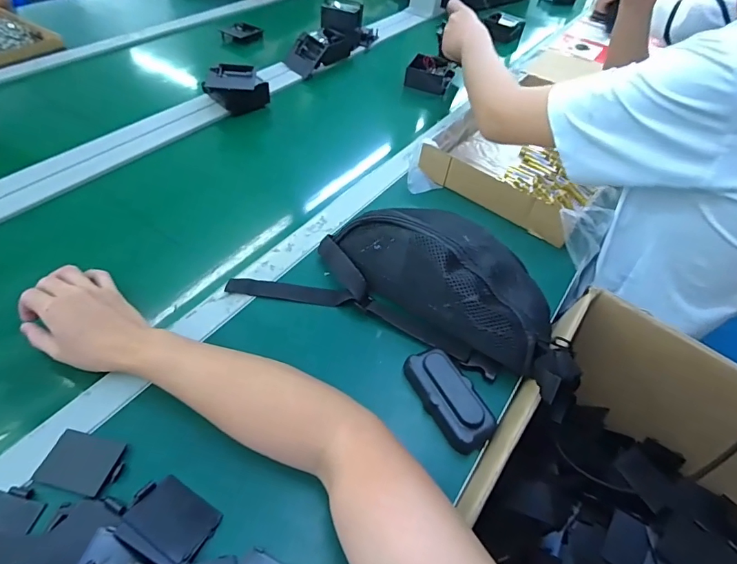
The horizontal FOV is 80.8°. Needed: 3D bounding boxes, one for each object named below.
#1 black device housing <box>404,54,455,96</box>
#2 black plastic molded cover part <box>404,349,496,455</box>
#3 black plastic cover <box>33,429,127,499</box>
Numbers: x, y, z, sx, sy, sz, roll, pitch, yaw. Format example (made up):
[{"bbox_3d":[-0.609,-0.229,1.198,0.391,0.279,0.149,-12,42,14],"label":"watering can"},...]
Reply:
[{"bbox_3d":[0.139,-0.454,0.945,0.099,0.050,0.085,16,50,9],"label":"black device housing"},{"bbox_3d":[0.080,0.115,0.433,0.048,0.024,0.102,-23,55,-22],"label":"black plastic molded cover part"},{"bbox_3d":[-0.244,0.156,0.372,0.065,0.004,0.045,12,50,6],"label":"black plastic cover"}]

